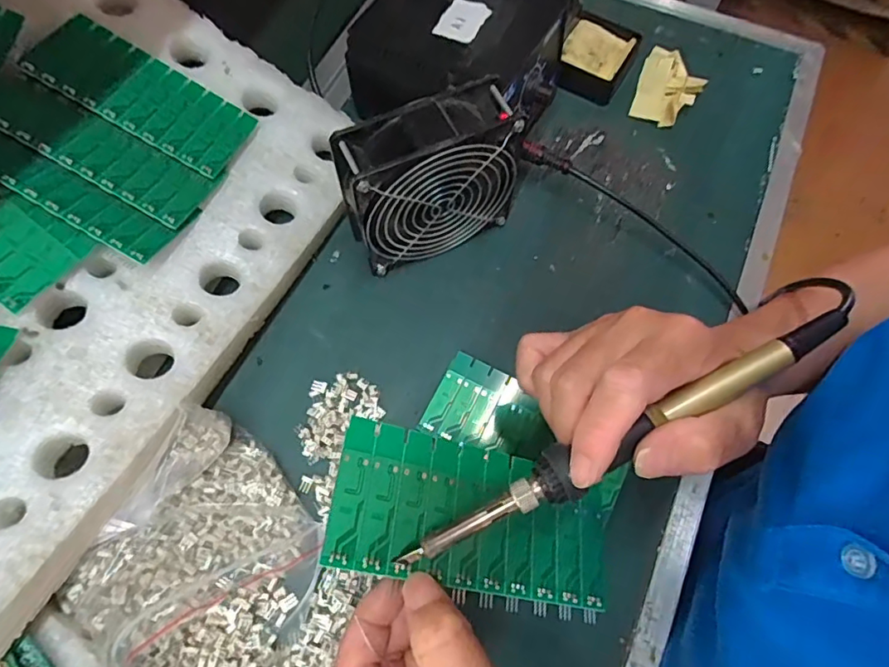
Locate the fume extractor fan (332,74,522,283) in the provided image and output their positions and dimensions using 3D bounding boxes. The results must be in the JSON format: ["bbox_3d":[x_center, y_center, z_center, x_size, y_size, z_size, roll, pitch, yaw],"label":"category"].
[{"bbox_3d":[-0.013,-0.101,0.385,0.121,0.124,0.045,-26,71,-12],"label":"fume extractor fan"}]

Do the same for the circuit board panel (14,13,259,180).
[{"bbox_3d":[-0.210,-0.167,0.378,0.140,0.011,0.063,31,66,-8],"label":"circuit board panel"}]

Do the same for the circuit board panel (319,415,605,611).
[{"bbox_3d":[0.018,0.084,0.250,0.139,0.004,0.062,19,58,-20],"label":"circuit board panel"}]

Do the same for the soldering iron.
[{"bbox_3d":[0.087,0.039,0.231,0.223,0.025,0.020,-29,70,-3],"label":"soldering iron"}]

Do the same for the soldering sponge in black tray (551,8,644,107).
[{"bbox_3d":[0.137,-0.248,0.494,0.061,0.032,0.079,22,69,7],"label":"soldering sponge in black tray"}]

